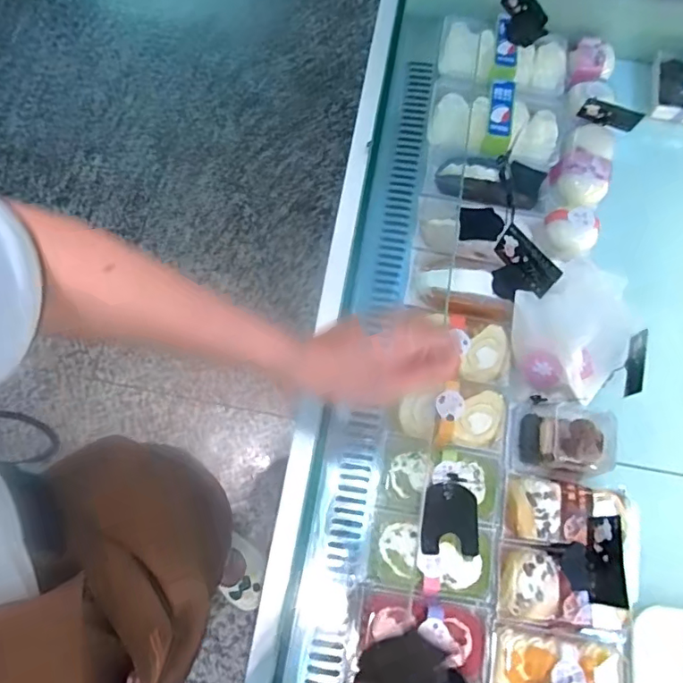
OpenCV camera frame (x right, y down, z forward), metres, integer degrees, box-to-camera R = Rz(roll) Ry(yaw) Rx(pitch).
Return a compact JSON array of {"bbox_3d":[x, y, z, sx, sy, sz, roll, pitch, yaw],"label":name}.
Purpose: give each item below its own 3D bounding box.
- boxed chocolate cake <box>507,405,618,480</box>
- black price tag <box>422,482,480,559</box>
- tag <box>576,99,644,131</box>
[{"bbox_3d":[0.276,0.124,0.661,0.112,0.075,0.089,7,73,0],"label":"boxed chocolate cake"},{"bbox_3d":[0.131,0.214,0.633,0.064,0.008,0.080,2,74,9],"label":"black price tag"},{"bbox_3d":[0.418,-0.352,0.825,0.090,0.044,0.011,15,64,-3],"label":"tag"}]

